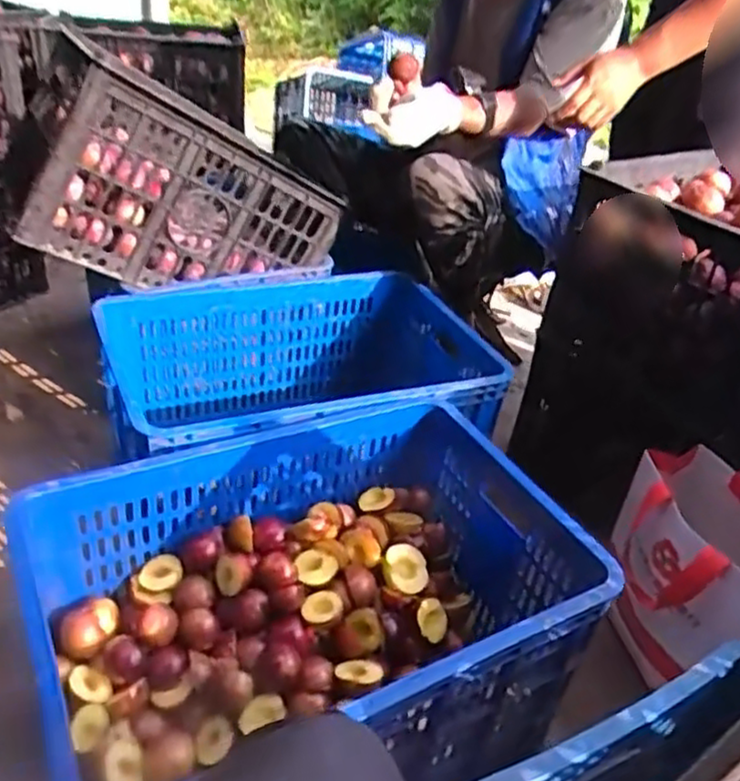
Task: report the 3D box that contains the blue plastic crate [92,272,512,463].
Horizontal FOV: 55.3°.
[{"bbox_3d":[-0.082,0.008,1.111,0.604,0.246,0.392,-8,35,-20],"label":"blue plastic crate"}]

